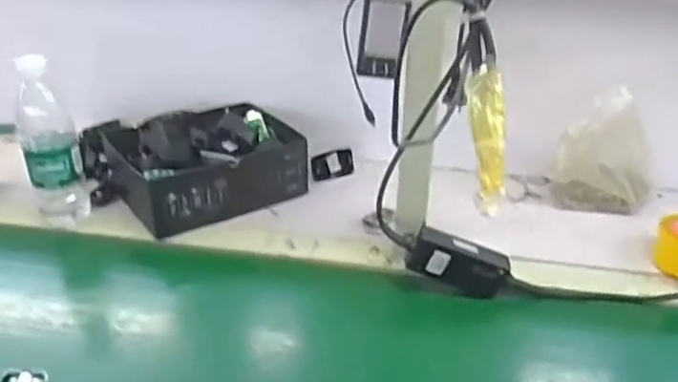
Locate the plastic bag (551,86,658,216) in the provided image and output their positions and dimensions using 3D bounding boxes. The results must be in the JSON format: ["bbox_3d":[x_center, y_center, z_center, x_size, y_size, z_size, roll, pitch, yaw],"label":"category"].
[{"bbox_3d":[0.376,-0.049,0.890,0.139,0.159,0.059,12,33,18],"label":"plastic bag"}]

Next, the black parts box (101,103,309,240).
[{"bbox_3d":[-0.191,-0.047,0.930,0.249,0.085,0.193,-20,37,-30],"label":"black parts box"}]

